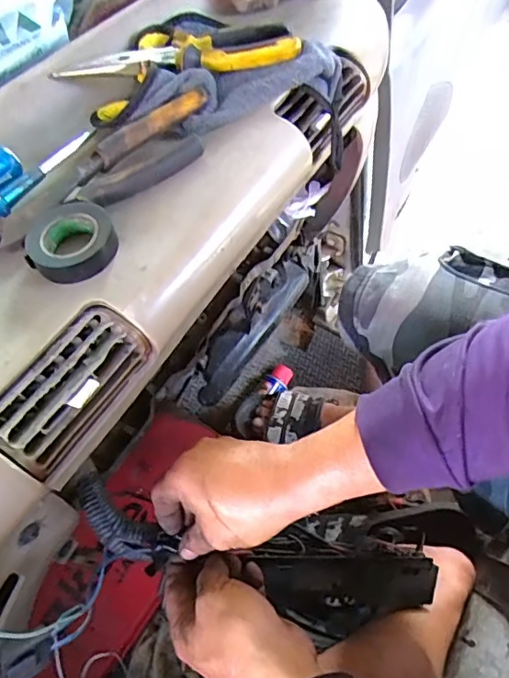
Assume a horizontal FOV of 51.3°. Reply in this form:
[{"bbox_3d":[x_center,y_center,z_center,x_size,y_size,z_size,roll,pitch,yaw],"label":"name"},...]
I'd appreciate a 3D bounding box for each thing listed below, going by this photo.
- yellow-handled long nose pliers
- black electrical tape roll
[{"bbox_3d":[-0.062,-0.236,0.438,0.192,0.015,0.051,-12,56,0],"label":"yellow-handled long nose pliers"},{"bbox_3d":[-0.121,-0.066,0.350,0.052,0.015,0.057,-4,57,6],"label":"black electrical tape roll"}]

